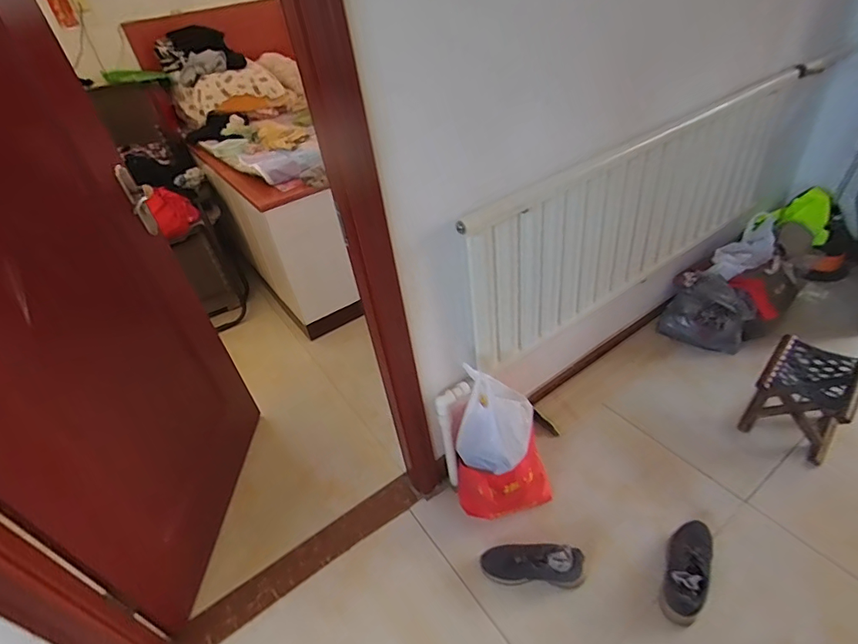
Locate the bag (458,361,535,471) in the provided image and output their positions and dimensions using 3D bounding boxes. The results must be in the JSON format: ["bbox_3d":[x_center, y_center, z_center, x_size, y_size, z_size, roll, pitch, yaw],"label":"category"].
[{"bbox_3d":[0.180,0.257,1.241,0.187,0.213,0.212,8,41,18],"label":"bag"}]

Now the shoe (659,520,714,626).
[{"bbox_3d":[0.697,0.649,1.233,0.103,0.107,0.293,20,45,30],"label":"shoe"}]

